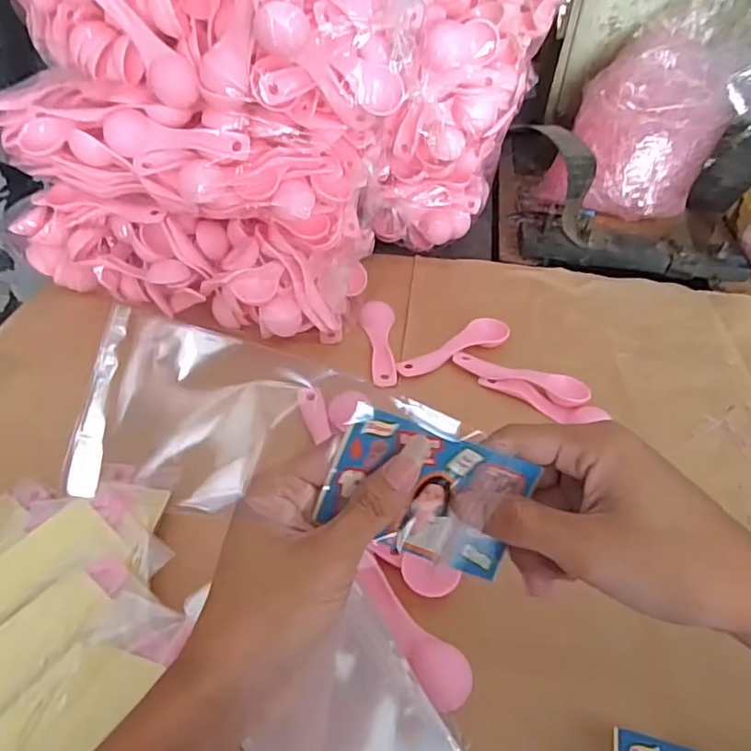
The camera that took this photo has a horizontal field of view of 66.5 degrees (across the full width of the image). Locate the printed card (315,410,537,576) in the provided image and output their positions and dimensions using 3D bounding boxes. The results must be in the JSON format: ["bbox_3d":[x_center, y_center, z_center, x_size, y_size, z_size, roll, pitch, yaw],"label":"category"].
[{"bbox_3d":[0.024,0.054,0.263,0.089,0.058,0.006,21,8,-8],"label":"printed card"}]

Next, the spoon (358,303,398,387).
[{"bbox_3d":[0.002,-0.029,0.505,0.031,0.017,0.096,0,44,0],"label":"spoon"}]

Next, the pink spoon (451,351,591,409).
[{"bbox_3d":[0.118,0.002,0.473,0.112,0.012,0.028,17,46,16],"label":"pink spoon"}]

